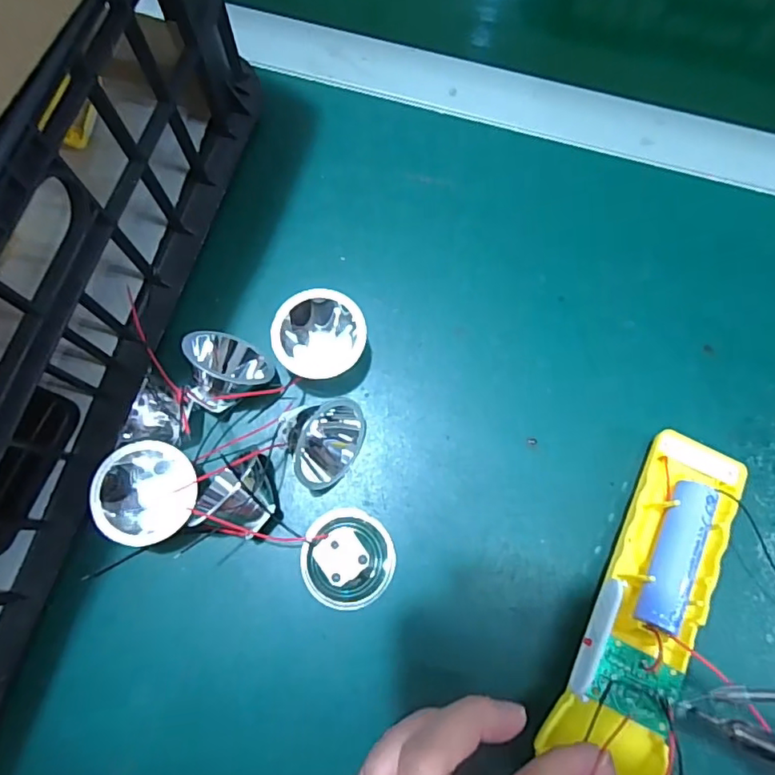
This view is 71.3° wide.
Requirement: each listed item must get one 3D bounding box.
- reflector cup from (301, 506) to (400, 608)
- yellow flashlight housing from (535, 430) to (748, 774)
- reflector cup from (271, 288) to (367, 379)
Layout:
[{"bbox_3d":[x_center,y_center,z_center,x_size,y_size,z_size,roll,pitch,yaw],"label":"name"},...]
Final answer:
[{"bbox_3d":[-0.017,0.078,0.247,0.041,0.029,0.044,0,75,-1],"label":"reflector cup"},{"bbox_3d":[0.116,0.094,0.238,0.048,0.030,0.157,26,71,6],"label":"yellow flashlight housing"},{"bbox_3d":[-0.034,-0.024,0.275,0.044,0.026,0.045,0,75,-1],"label":"reflector cup"}]

